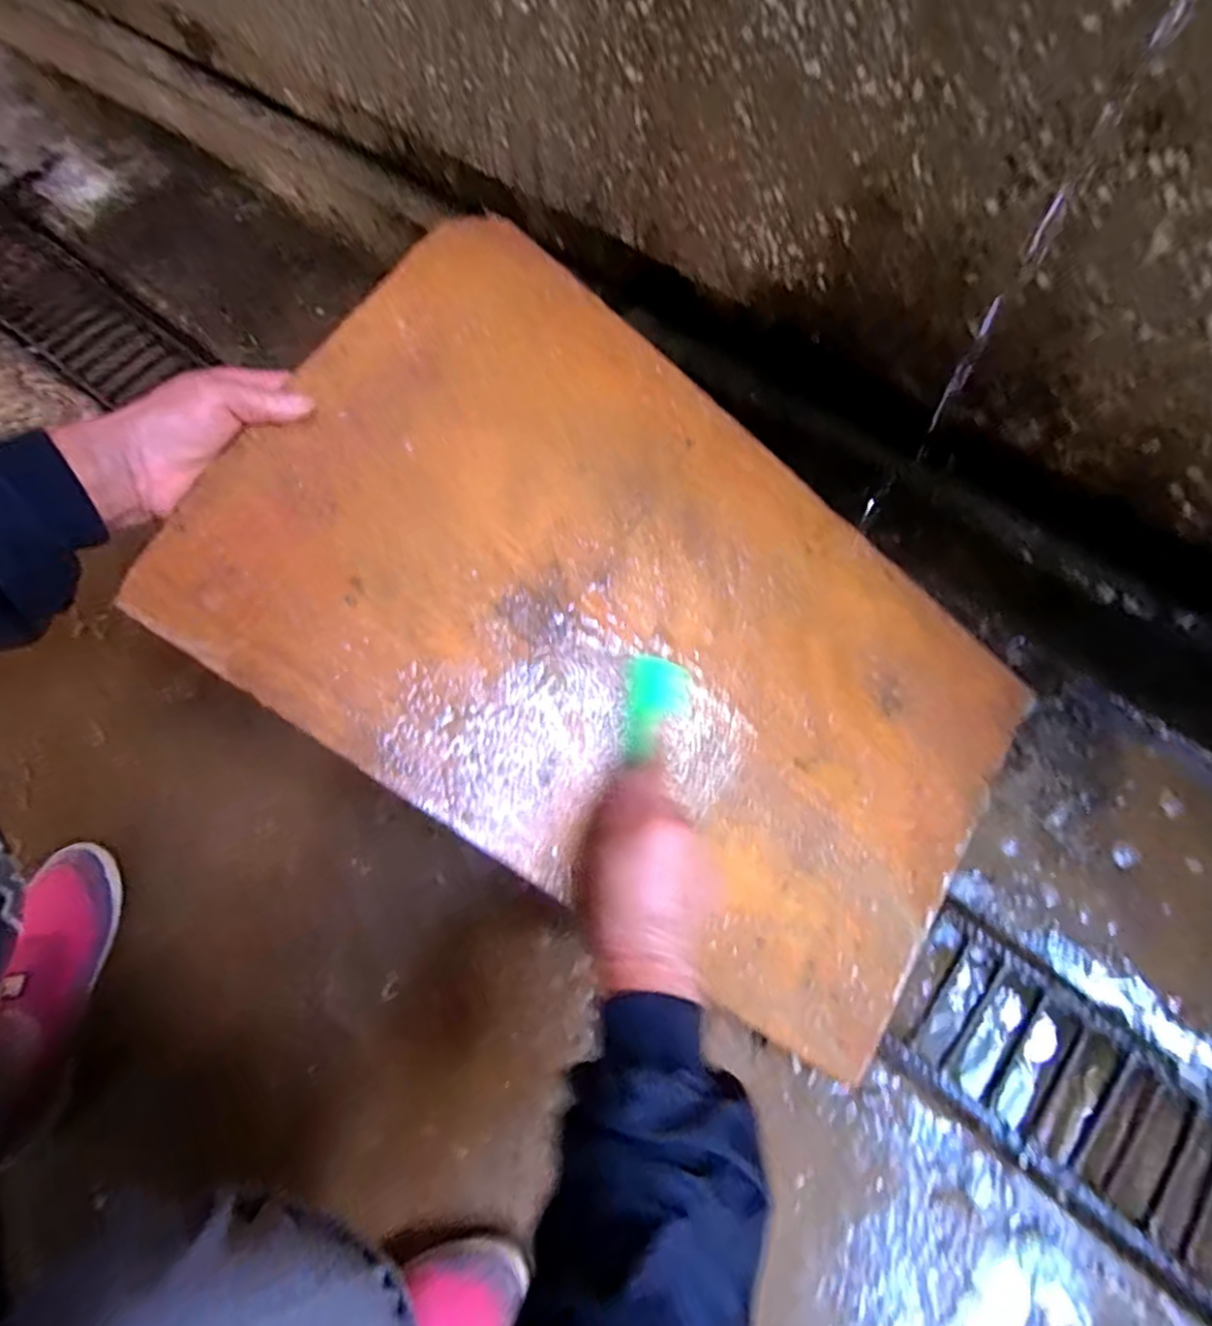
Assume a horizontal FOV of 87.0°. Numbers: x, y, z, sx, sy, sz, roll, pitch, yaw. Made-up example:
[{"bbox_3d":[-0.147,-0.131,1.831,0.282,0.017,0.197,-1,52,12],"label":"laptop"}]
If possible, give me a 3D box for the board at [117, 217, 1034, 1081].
[{"bbox_3d":[0.047,-0.010,0.471,0.597,0.020,0.374,37,74,-12],"label":"board"}]

